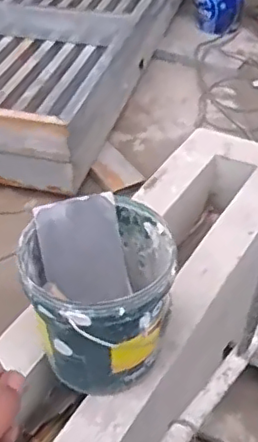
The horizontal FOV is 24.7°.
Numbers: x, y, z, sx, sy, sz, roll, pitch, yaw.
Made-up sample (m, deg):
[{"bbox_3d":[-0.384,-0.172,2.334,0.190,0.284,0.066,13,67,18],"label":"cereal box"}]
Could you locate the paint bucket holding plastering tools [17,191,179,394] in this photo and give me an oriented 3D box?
[{"bbox_3d":[-0.061,0.171,1.247,0.299,0.330,0.282,-7,41,-9],"label":"paint bucket holding plastering tools"}]

